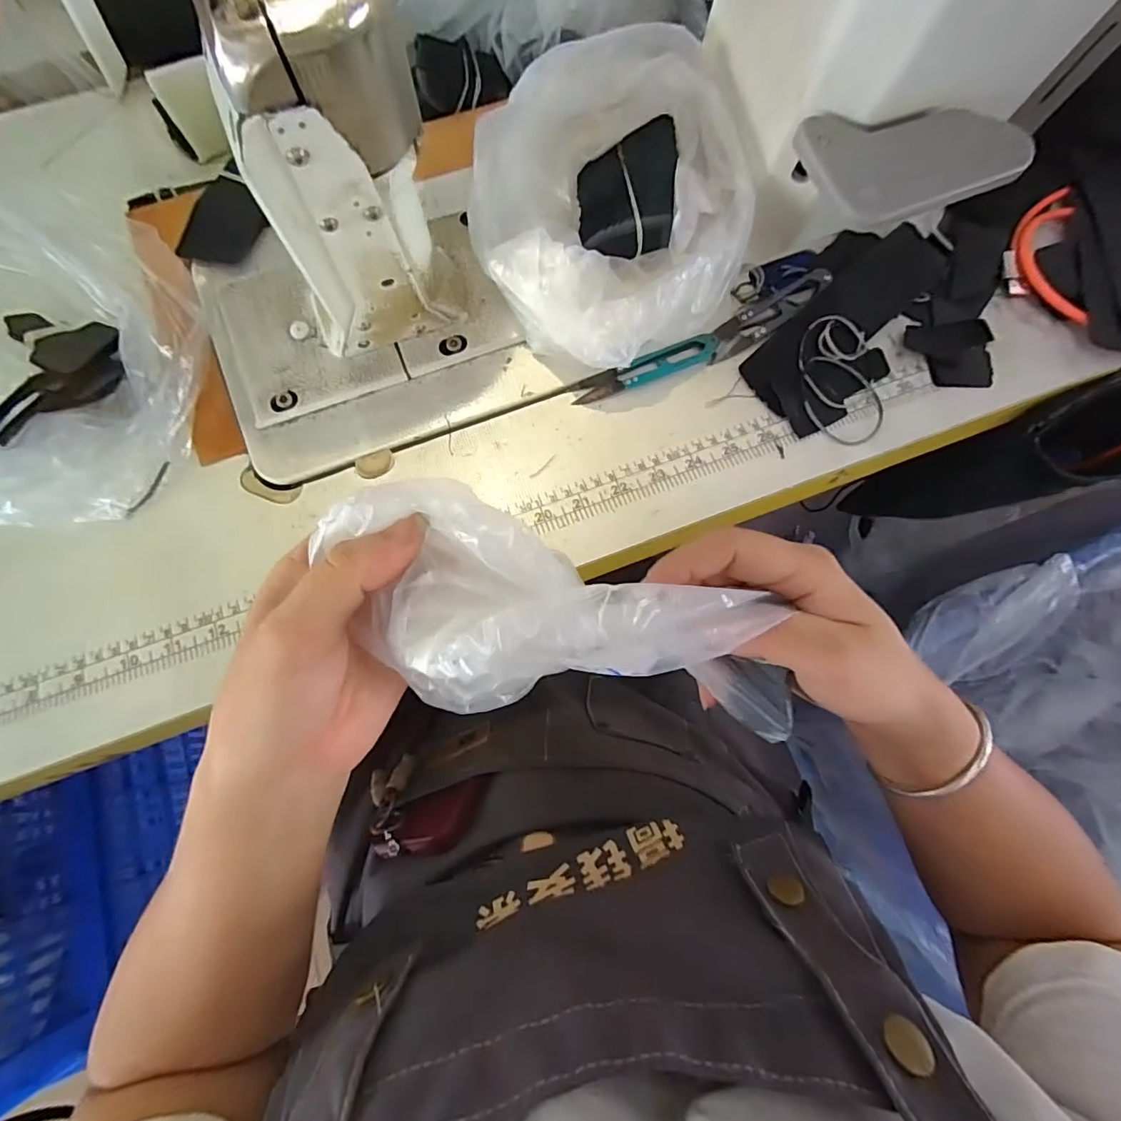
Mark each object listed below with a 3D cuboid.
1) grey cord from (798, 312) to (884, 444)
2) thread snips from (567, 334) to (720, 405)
[{"bbox_3d":[0.184,-0.119,0.333,0.053,0.007,0.090,-1,74,1],"label":"grey cord"},{"bbox_3d":[0.056,-0.128,0.341,0.102,0.009,0.020,-19,74,-4],"label":"thread snips"}]

